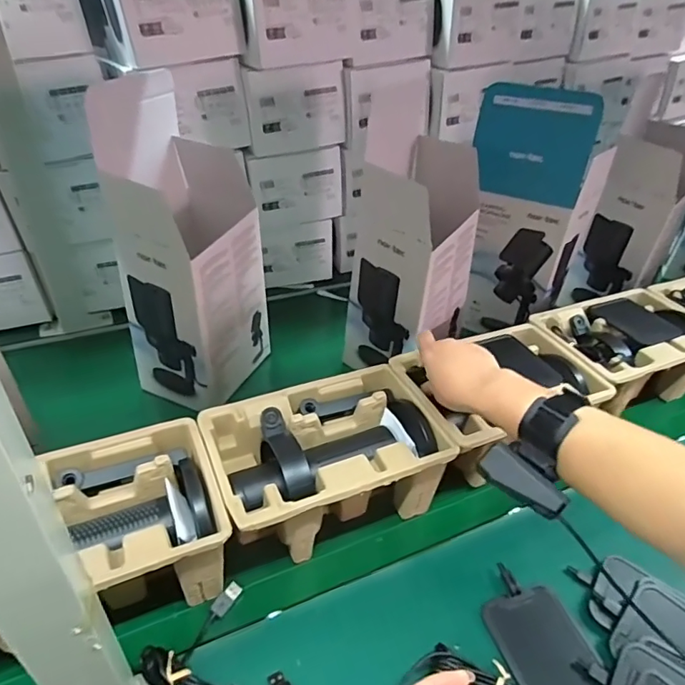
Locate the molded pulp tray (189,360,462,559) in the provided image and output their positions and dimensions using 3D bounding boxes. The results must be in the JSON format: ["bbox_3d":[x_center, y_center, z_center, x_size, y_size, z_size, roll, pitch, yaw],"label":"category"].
[{"bbox_3d":[-0.020,0.127,0.528,0.219,0.099,0.145,-13,39,-22],"label":"molded pulp tray"}]

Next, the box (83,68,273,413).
[{"bbox_3d":[-0.175,-0.109,0.594,0.124,0.335,0.163,17,38,16],"label":"box"}]

